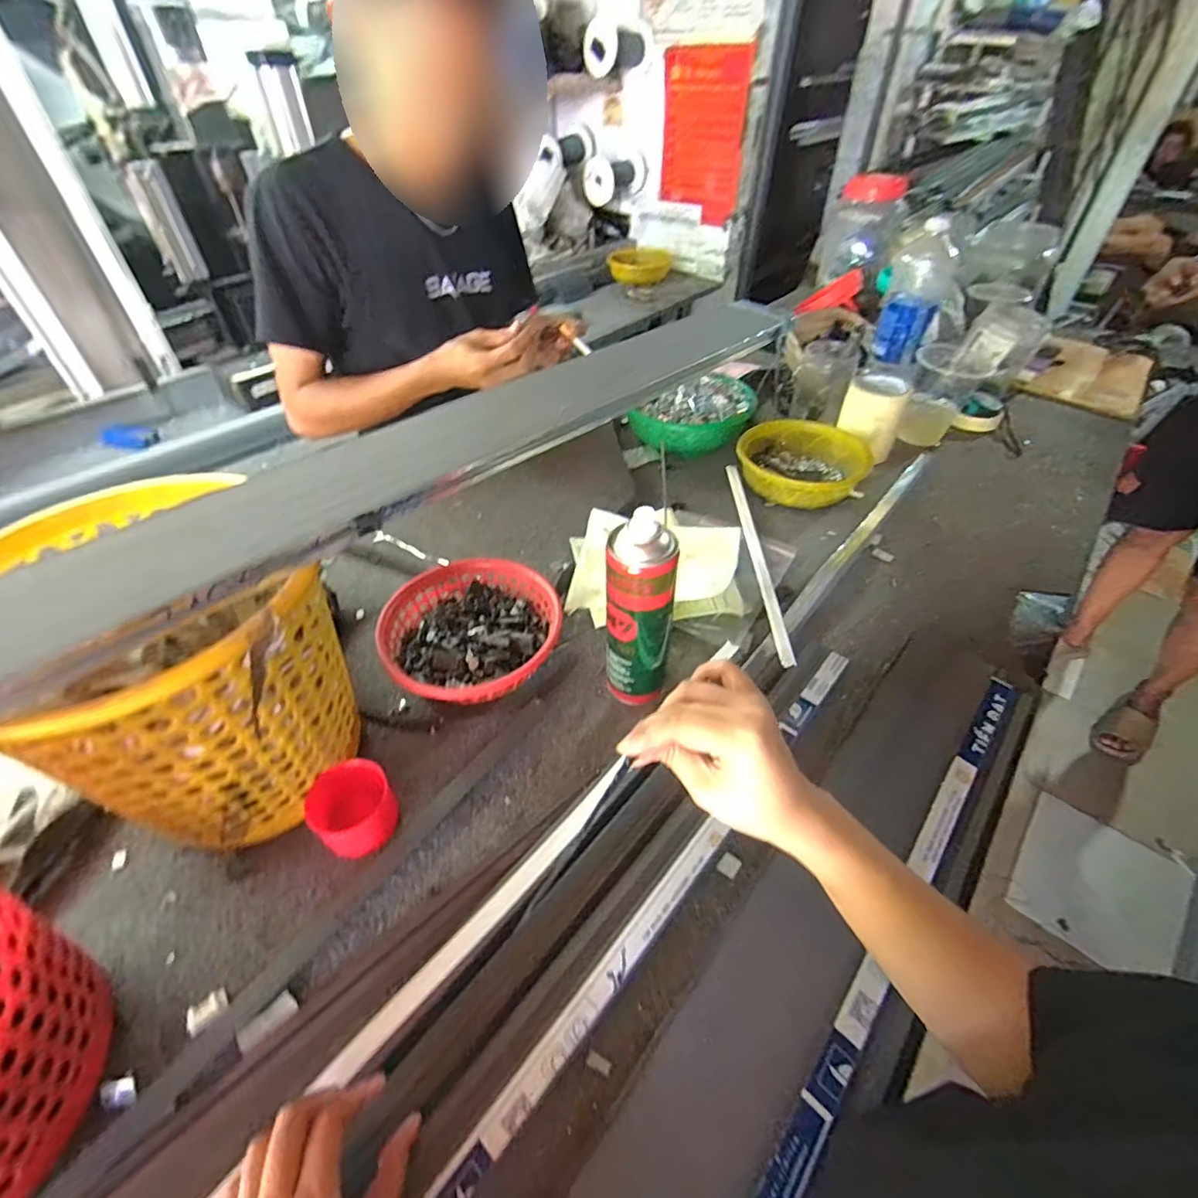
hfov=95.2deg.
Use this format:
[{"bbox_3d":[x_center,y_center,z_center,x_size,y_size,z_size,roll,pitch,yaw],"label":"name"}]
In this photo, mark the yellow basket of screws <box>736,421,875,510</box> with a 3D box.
[{"bbox_3d":[0.313,-0.206,0.861,0.180,0.065,0.199,33,53,29],"label":"yellow basket of screws"}]

